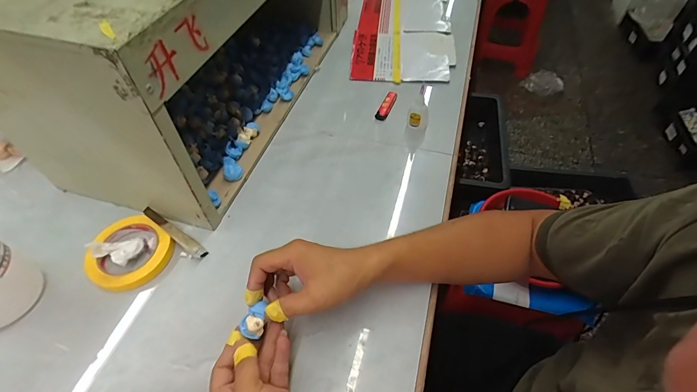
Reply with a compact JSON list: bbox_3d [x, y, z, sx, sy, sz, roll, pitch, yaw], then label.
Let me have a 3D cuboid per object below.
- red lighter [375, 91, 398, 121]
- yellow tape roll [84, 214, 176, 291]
[{"bbox_3d":[0.074,-0.173,0.693,0.020,0.017,0.081,19,54,15],"label":"red lighter"},{"bbox_3d":[-0.301,0.078,0.494,0.103,0.025,0.100,0,52,0],"label":"yellow tape roll"}]

